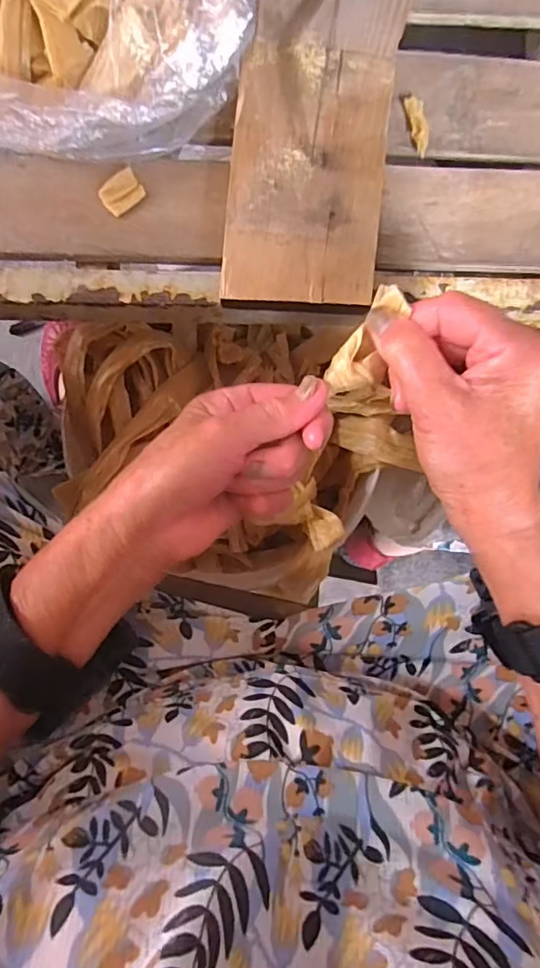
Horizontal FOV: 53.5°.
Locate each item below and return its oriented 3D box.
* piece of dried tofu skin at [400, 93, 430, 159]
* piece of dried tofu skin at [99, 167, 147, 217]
[{"bbox_3d":[0.088,-0.214,0.318,0.012,0.004,0.039,-17,91,-2],"label":"piece of dried tofu skin"},{"bbox_3d":[-0.087,-0.170,0.313,0.024,0.006,0.018,-37,91,-1],"label":"piece of dried tofu skin"}]

